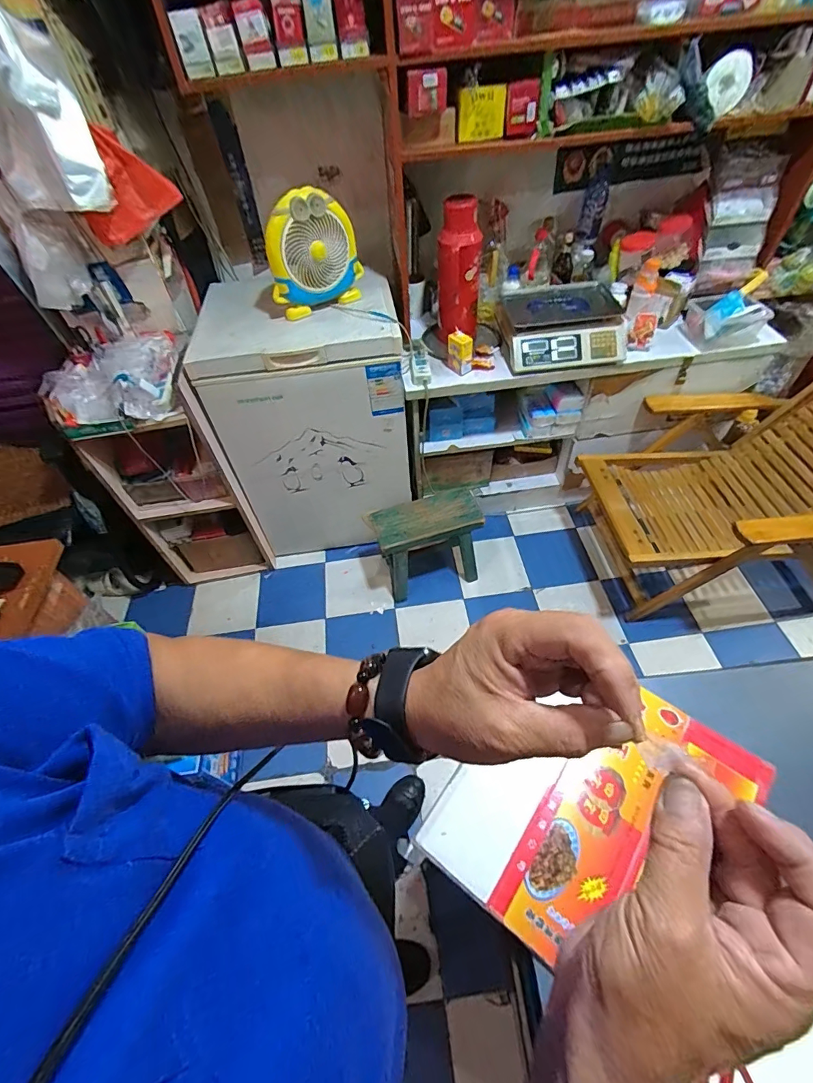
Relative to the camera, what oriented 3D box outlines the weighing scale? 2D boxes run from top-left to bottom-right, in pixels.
[{"bbox_3d":[0.496,-0.686,1.449,0.377,0.121,0.377,1,52,5],"label":"weighing scale"}]

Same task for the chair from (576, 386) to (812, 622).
[{"bbox_3d":[1.163,-0.241,1.383,1.124,0.779,0.595,-12,52,-5],"label":"chair"}]

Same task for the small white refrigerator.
[{"bbox_3d":[-0.289,-0.418,1.582,0.548,0.771,0.462,-6,52,0],"label":"small white refrigerator"}]

